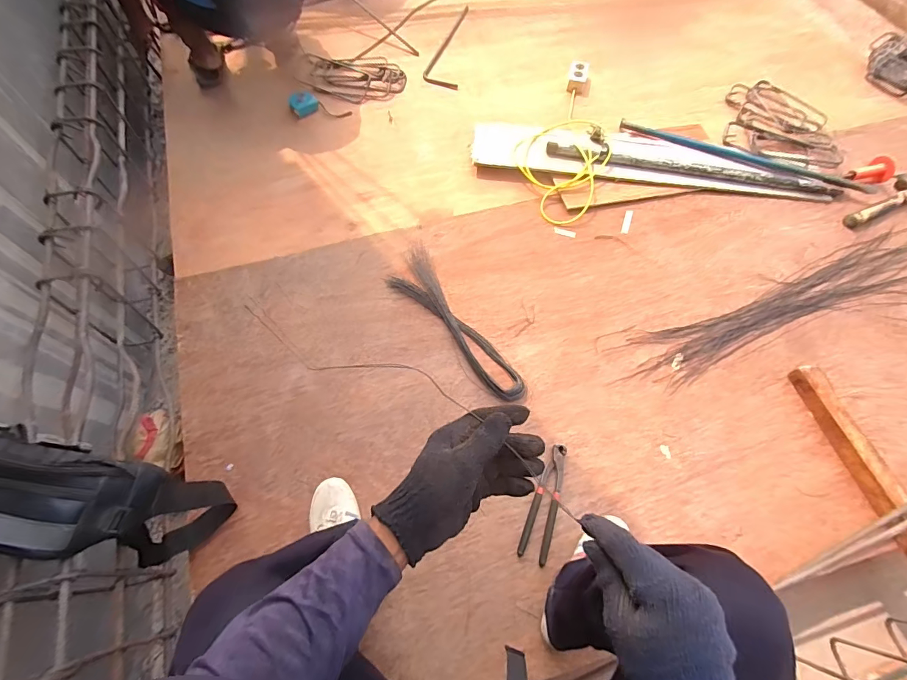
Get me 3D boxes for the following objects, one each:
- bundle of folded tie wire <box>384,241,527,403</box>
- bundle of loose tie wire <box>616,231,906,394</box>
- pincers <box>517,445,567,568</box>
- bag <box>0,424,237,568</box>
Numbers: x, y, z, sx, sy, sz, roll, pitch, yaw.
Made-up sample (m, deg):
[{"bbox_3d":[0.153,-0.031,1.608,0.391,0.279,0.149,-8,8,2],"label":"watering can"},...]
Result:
[{"bbox_3d":[-0.004,-0.041,0.951,0.124,0.041,0.457,-31,67,-17],"label":"bundle of folded tie wire"},{"bbox_3d":[0.853,-0.084,1.011,0.947,0.026,0.172,-21,65,-13],"label":"bundle of loose tie wire"},{"bbox_3d":[0.180,0.309,0.804,0.053,0.021,0.219,18,63,8],"label":"pincers"},{"bbox_3d":[-0.533,0.263,0.647,0.234,0.325,0.138,12,62,4],"label":"bag"}]

